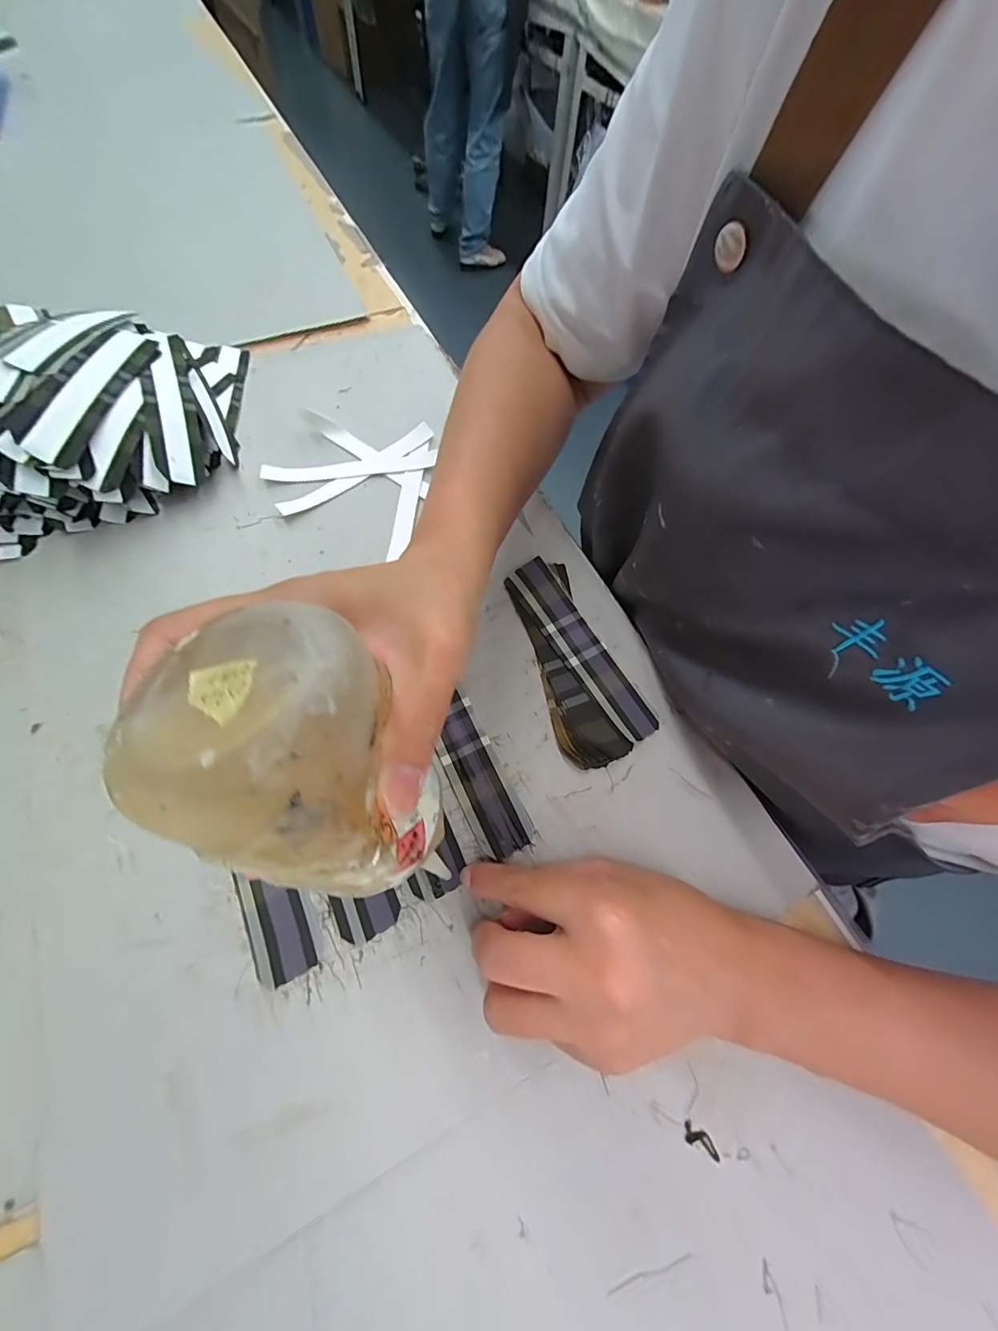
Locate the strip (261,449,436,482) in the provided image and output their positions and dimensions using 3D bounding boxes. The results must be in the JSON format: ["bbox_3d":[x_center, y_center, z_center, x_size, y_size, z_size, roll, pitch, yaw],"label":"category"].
[{"bbox_3d":[-0.123,-0.162,0.368,0.133,0.006,0.017,-8,75,-4],"label":"strip"}]

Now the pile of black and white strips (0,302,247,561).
[{"bbox_3d":[-0.363,-0.189,0.331,0.307,0.081,0.204,-16,66,-10],"label":"pile of black and white strips"}]

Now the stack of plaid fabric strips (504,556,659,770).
[{"bbox_3d":[0.044,-0.007,0.295,0.060,0.010,0.142,-22,67,-12],"label":"stack of plaid fabric strips"}]

